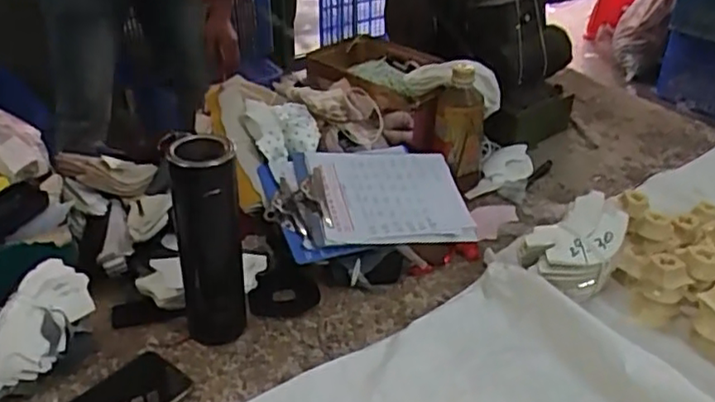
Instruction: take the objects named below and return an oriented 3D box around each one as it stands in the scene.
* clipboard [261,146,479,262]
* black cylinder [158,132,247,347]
[{"bbox_3d":[0.013,-0.007,0.843,0.263,0.030,0.162,-6,48,-21],"label":"clipboard"},{"bbox_3d":[-0.152,0.045,0.664,0.065,0.221,0.065,-7,34,-13],"label":"black cylinder"}]

